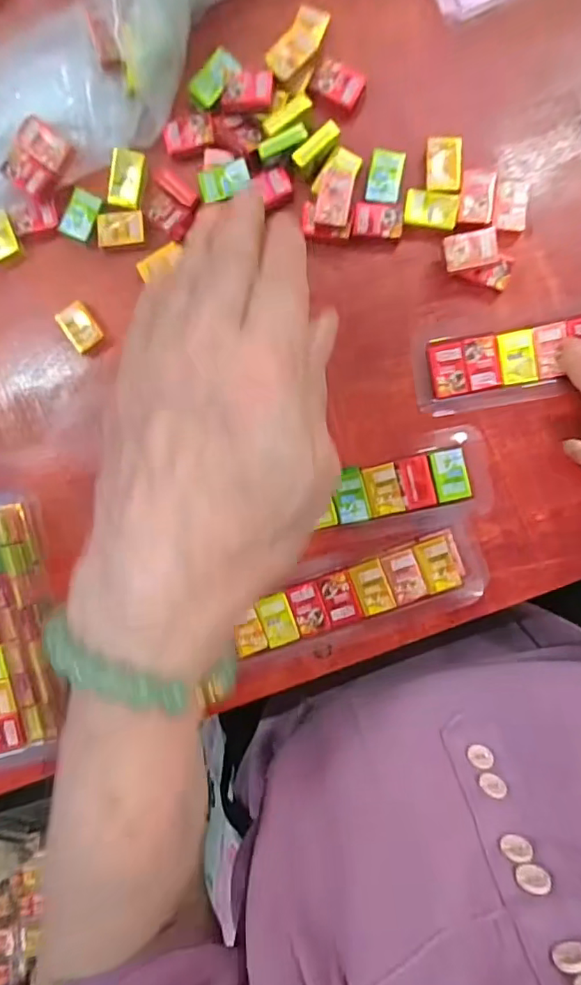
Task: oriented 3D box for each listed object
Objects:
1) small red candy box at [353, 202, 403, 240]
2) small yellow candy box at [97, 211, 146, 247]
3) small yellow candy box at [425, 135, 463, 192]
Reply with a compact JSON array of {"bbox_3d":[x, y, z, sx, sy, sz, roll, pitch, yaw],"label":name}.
[{"bbox_3d":[0.045,-0.138,0.268,0.024,0.007,0.017,4,93,4],"label":"small red candy box"},{"bbox_3d":[-0.090,-0.140,0.278,0.025,0.004,0.017,-2,93,4],"label":"small yellow candy box"},{"bbox_3d":[0.077,-0.164,0.261,0.017,0.004,0.027,2,93,4],"label":"small yellow candy box"}]

